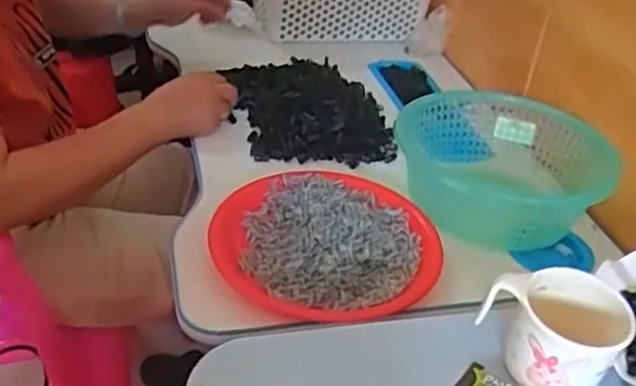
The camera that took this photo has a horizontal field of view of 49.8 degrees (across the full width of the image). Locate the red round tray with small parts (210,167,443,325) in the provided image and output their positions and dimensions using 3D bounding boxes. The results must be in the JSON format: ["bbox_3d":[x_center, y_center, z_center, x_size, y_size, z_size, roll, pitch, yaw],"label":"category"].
[{"bbox_3d":[0.013,0.045,0.695,0.219,0.031,0.229,4,35,-3],"label":"red round tray with small parts"}]

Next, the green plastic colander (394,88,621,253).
[{"bbox_3d":[0.200,-0.033,0.778,0.209,0.081,0.211,4,35,-2],"label":"green plastic colander"}]

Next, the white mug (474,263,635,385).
[{"bbox_3d":[0.168,0.096,0.494,0.097,0.060,0.073,27,40,27],"label":"white mug"}]

